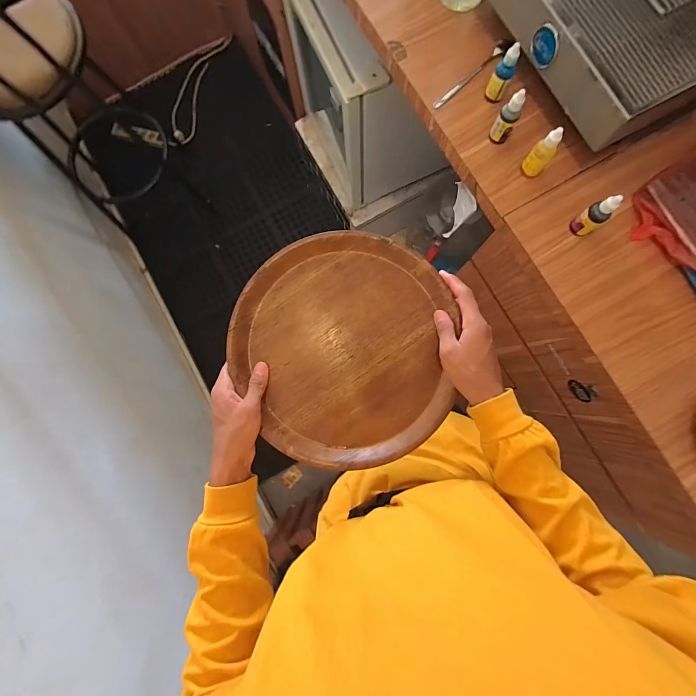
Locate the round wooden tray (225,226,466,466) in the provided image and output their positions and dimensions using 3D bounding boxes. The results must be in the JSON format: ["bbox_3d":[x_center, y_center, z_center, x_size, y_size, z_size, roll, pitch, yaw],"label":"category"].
[{"bbox_3d":[-0.010,0.001,0.426,0.271,0.030,0.284,0,83,0],"label":"round wooden tray"}]

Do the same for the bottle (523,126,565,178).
[{"bbox_3d":[0.288,-0.288,0.493,0.024,0.081,0.027,-28,84,-3],"label":"bottle"}]

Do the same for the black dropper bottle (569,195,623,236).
[{"bbox_3d":[0.359,-0.193,0.479,0.031,0.081,0.030,-32,84,-3],"label":"black dropper bottle"}]

